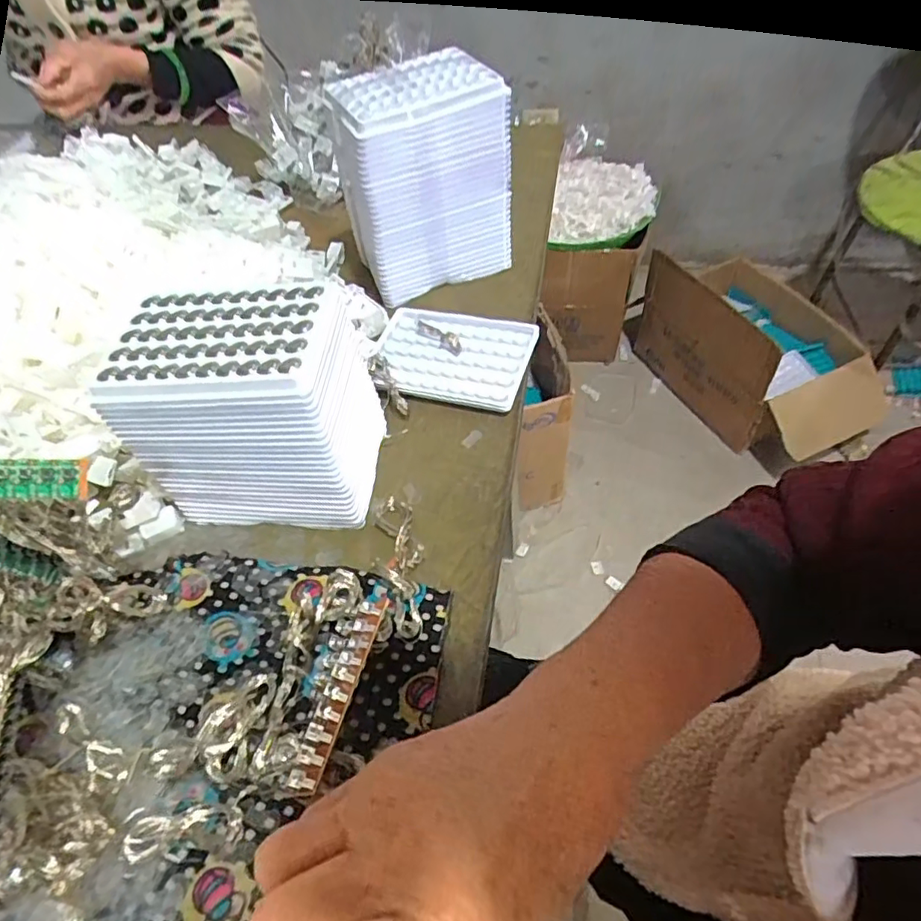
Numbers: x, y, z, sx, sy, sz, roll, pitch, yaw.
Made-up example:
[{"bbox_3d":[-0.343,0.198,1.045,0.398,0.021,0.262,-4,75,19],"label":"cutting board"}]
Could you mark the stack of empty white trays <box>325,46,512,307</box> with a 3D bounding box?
[{"bbox_3d":[-0.037,-0.248,0.517,0.145,0.152,0.093,-22,54,-14],"label":"stack of empty white trays"}]

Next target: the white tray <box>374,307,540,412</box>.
[{"bbox_3d":[-0.009,-0.090,0.485,0.130,0.014,0.092,14,54,13],"label":"white tray"}]

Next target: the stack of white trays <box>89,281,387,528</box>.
[{"bbox_3d":[-0.125,-0.034,0.378,0.147,0.121,0.104,3,52,5],"label":"stack of white trays"}]

